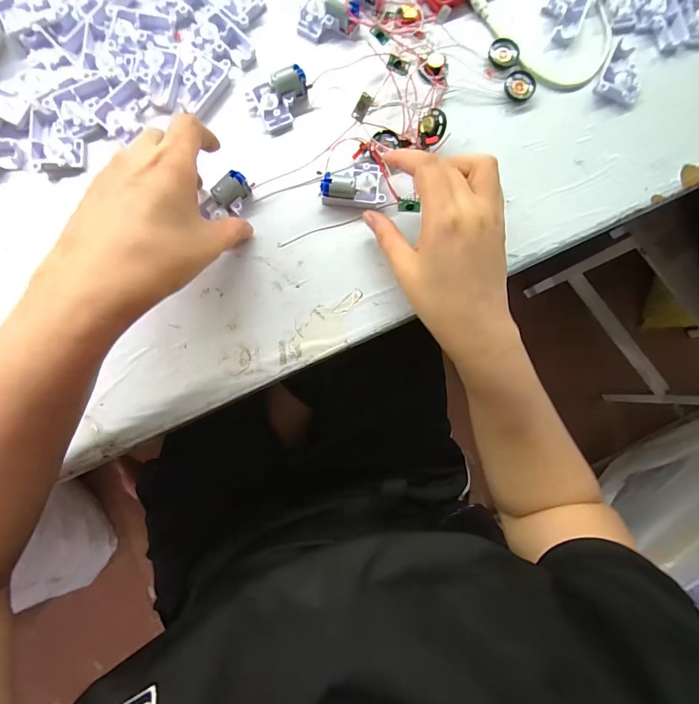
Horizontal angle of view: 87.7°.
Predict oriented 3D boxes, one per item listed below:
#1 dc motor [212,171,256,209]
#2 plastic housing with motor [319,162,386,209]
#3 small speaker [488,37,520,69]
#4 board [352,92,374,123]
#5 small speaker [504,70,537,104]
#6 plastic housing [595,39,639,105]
[{"bbox_3d":[-0.091,-0.125,0.284,0.016,0.016,0.029,41,84,0],"label":"dc motor"},{"bbox_3d":[0.003,-0.136,0.291,0.050,0.019,0.033,2,86,-3],"label":"plastic housing with motor"},{"bbox_3d":[0.133,-0.257,0.314,0.026,0.006,0.022,33,85,-1],"label":"small speaker"},{"bbox_3d":[0.010,-0.187,0.279,0.010,0.004,0.018,28,126,-14],"label":"board"},{"bbox_3d":[0.146,-0.228,0.312,0.025,0.004,0.025,12,97,9],"label":"small speaker"},{"bbox_3d":[0.239,-0.242,0.316,0.036,0.012,0.053,26,85,-1],"label":"plastic housing"}]

